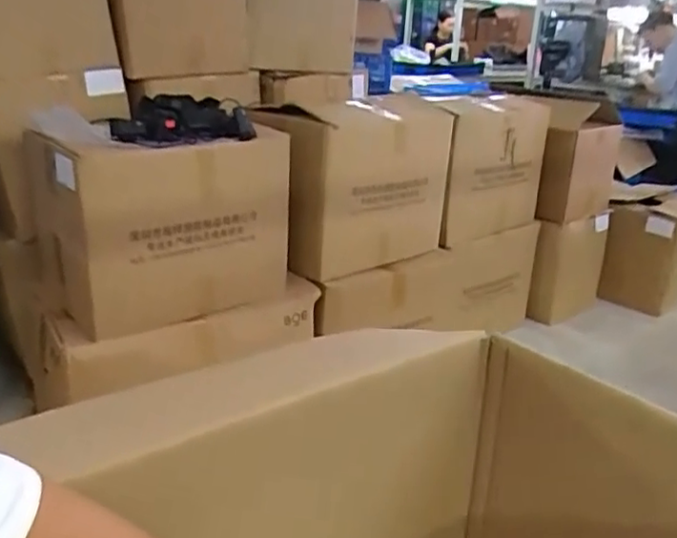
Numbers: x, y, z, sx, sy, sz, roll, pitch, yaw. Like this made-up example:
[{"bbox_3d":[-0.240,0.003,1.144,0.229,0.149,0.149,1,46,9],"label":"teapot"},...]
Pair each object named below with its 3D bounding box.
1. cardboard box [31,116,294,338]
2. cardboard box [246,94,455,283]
[{"bbox_3d":[-0.441,-0.126,1.581,0.486,0.402,0.421,-13,26,-36],"label":"cardboard box"},{"bbox_3d":[0.052,-0.231,1.866,0.480,0.475,0.319,-16,27,-41],"label":"cardboard box"}]

